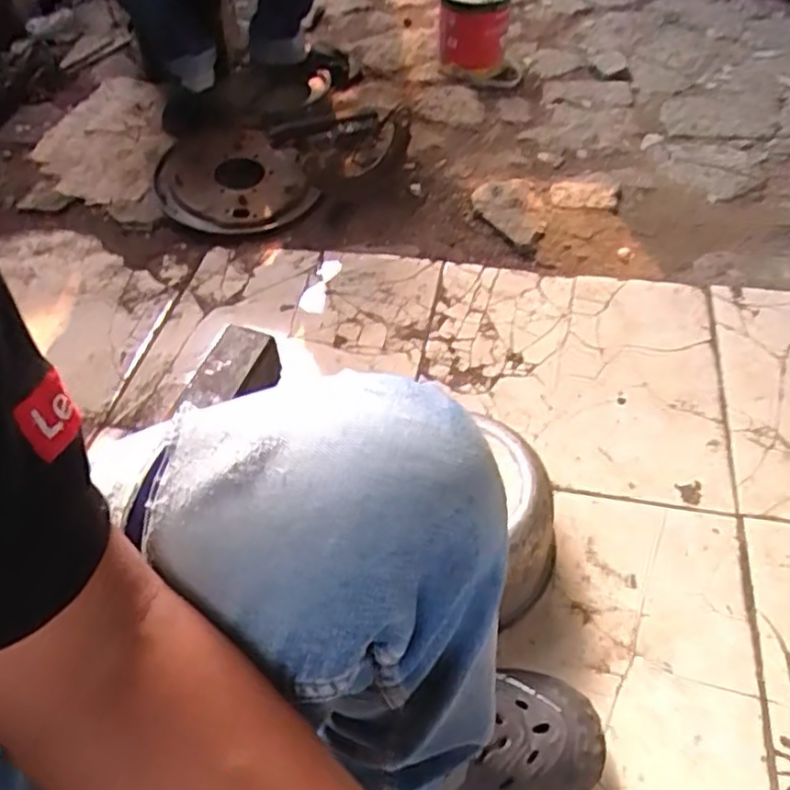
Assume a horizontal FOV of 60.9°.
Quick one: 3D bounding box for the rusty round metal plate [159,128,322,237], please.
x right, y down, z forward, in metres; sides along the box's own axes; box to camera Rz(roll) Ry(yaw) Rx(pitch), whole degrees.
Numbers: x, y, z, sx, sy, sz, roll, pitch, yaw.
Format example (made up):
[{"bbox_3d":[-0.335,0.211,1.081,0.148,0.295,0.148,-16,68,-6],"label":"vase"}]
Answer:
[{"bbox_3d":[-0.290,-0.376,1.190,0.239,0.069,0.275,-28,54,-18],"label":"rusty round metal plate"}]

